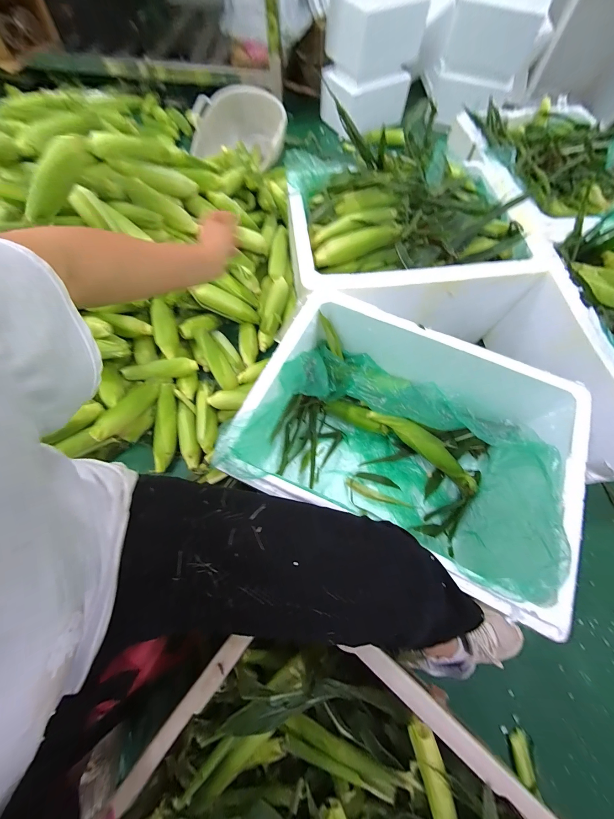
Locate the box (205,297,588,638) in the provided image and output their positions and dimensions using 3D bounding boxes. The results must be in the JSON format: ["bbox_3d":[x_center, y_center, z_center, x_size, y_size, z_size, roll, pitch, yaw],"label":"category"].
[{"bbox_3d":[0.196,0.087,0.632,0.609,0.295,0.454,24,69,9],"label":"box"}]

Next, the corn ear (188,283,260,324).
[{"bbox_3d":[-0.262,-0.326,0.858,0.199,0.068,0.057,15,61,-37],"label":"corn ear"}]

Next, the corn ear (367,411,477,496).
[{"bbox_3d":[0.302,0.094,0.721,0.318,0.052,0.069,39,71,0],"label":"corn ear"}]

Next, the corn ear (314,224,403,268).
[{"bbox_3d":[0.124,-0.417,0.684,0.220,0.046,0.049,-17,68,5],"label":"corn ear"}]

